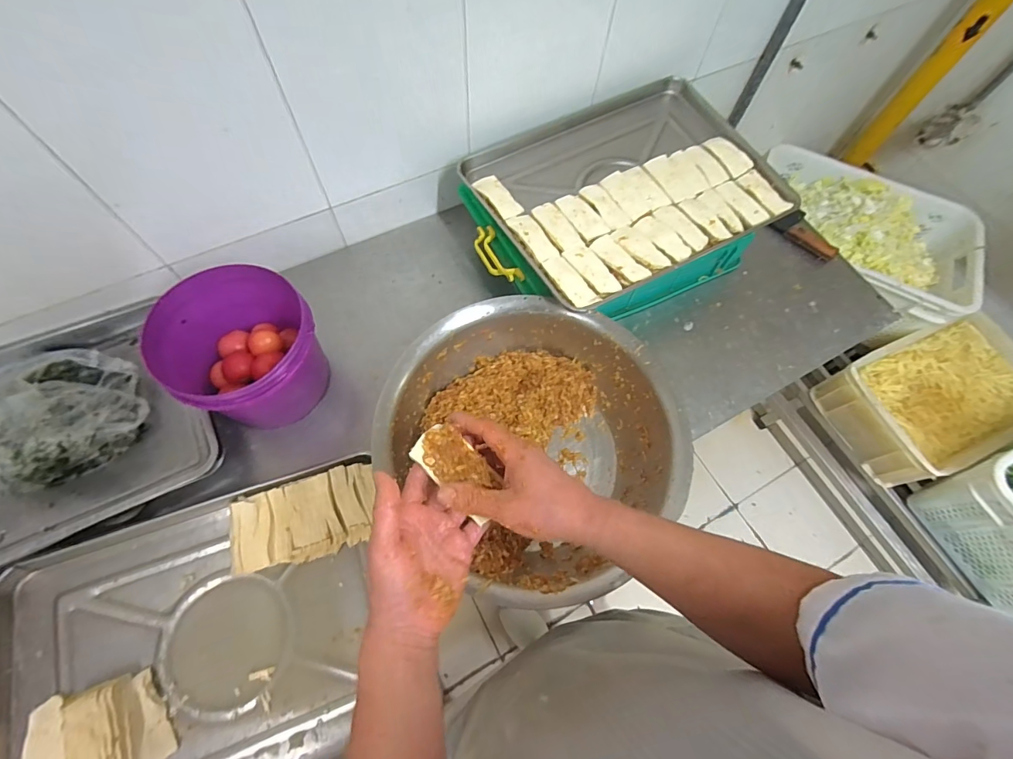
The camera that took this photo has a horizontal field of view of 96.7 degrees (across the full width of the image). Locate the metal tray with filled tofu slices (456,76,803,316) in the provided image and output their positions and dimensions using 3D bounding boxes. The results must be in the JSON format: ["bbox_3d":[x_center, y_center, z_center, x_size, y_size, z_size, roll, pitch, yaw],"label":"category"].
[{"bbox_3d":[0.238,-0.391,0.897,0.563,0.040,0.419,-27,70,-14],"label":"metal tray with filled tofu slices"}]

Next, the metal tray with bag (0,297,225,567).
[{"bbox_3d":[-0.741,0.088,0.705,0.445,0.145,0.370,-28,70,-14],"label":"metal tray with bag"}]

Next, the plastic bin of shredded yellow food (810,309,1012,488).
[{"bbox_3d":[1.365,0.055,1.449,0.691,0.243,0.389,-24,69,-13],"label":"plastic bin of shredded yellow food"}]

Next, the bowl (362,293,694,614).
[{"bbox_3d":[0.043,0.090,0.750,0.421,0.158,0.442,1,66,-3],"label":"bowl"}]

